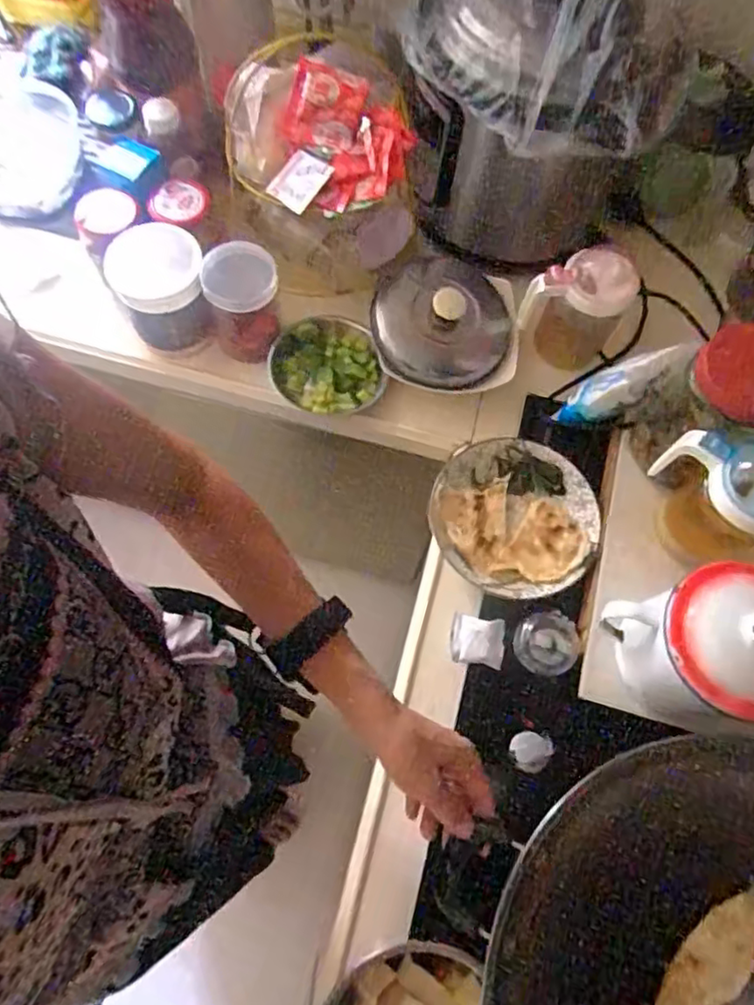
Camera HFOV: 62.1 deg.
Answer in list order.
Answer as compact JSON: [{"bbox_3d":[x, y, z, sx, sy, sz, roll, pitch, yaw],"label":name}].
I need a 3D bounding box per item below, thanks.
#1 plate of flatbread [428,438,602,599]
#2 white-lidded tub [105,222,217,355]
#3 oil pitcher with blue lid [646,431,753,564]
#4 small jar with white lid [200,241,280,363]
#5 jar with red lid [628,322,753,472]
[{"bbox_3d":[0.148,0.016,0.680,0.175,0.022,0.171,1,69,-2],"label":"plate of flatbread"},{"bbox_3d":[-0.242,-0.243,0.708,0.094,0.099,0.084,-20,71,-10],"label":"white-lidded tub"},{"bbox_3d":[0.320,-0.009,0.598,0.078,0.136,0.110,-32,74,-14],"label":"oil pitcher with blue lid"},{"bbox_3d":[-0.153,-0.225,0.713,0.072,0.109,0.078,1,69,-2],"label":"small jar with white lid"},{"bbox_3d":[0.324,-0.098,0.610,0.092,0.143,0.087,1,69,-2],"label":"jar with red lid"}]

